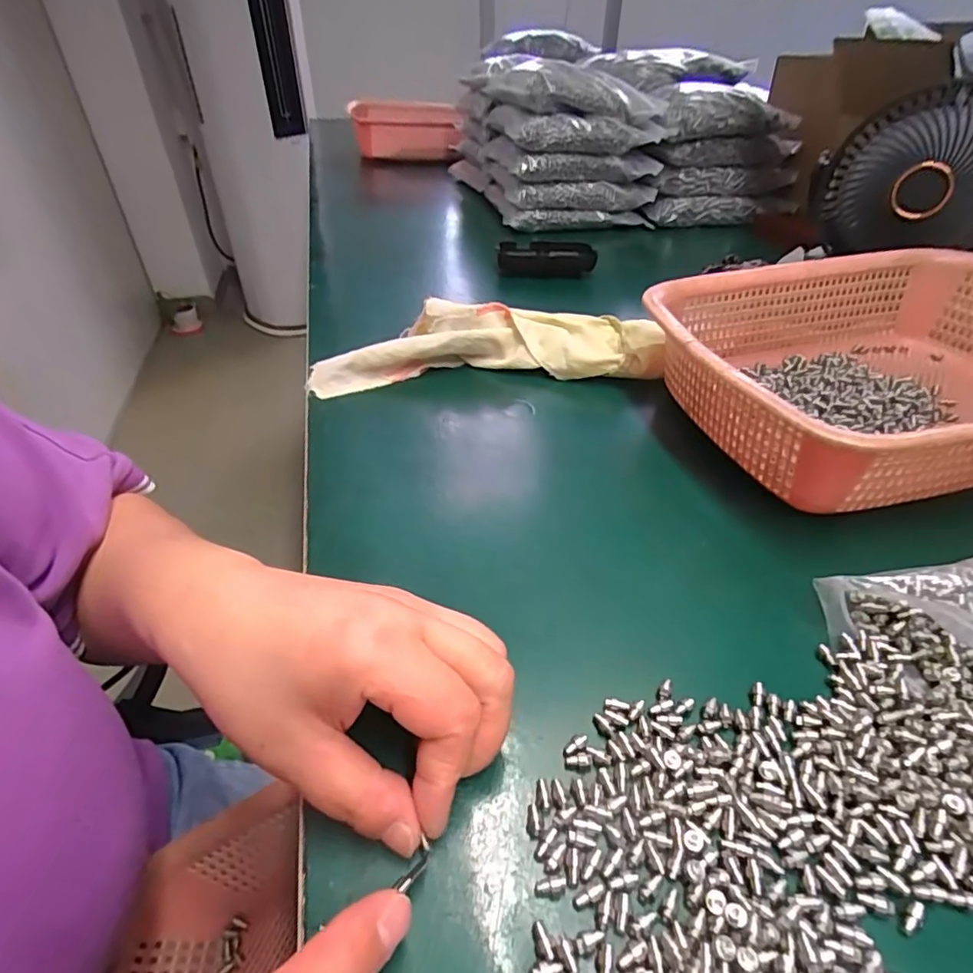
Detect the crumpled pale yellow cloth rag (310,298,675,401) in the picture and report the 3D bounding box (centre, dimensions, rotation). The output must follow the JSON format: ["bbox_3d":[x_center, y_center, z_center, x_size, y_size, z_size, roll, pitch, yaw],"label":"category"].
[{"bbox_3d":[0.002,-0.115,0.446,0.280,0.045,0.074,-4,40,-3],"label":"crumpled pale yellow cloth rag"}]

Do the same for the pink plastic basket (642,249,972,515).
[{"bbox_3d":[0.268,-0.081,0.374,0.296,0.075,0.222,-8,41,-10],"label":"pink plastic basket"}]

